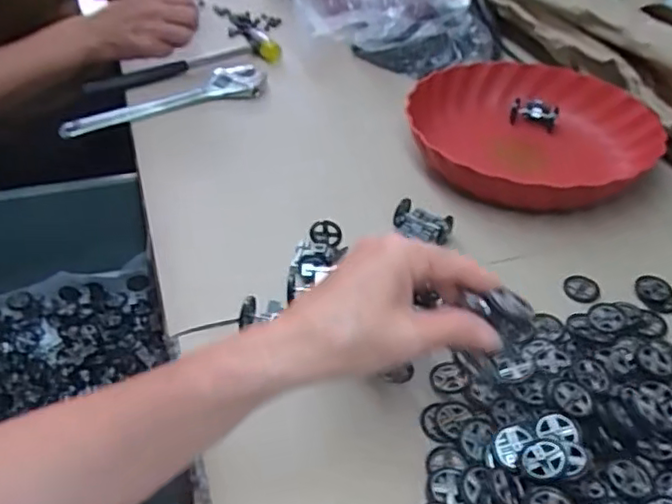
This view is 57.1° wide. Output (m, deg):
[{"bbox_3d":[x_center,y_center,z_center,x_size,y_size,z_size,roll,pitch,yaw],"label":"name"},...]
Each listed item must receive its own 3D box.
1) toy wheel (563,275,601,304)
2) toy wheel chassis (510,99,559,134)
[{"bbox_3d":[0.199,0.029,0.500,0.027,0.007,0.025,1,43,-1],"label":"toy wheel"},{"bbox_3d":[0.221,-0.154,0.692,0.048,0.030,0.017,28,49,26],"label":"toy wheel chassis"}]

